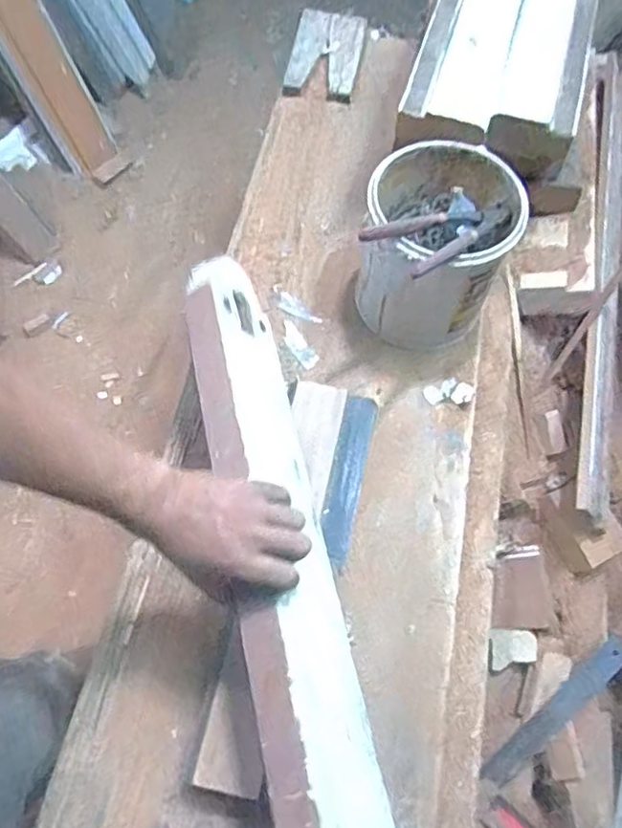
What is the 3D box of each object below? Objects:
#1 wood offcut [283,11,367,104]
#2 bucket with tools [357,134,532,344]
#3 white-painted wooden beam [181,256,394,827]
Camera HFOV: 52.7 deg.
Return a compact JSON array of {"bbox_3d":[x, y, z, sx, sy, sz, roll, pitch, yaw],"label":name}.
[{"bbox_3d":[0.027,-0.618,1.069,0.111,0.025,0.211,10,67,4],"label":"wood offcut"},{"bbox_3d":[0.153,-0.209,0.783,0.165,0.203,0.188,15,67,6],"label":"bucket with tools"},{"bbox_3d":[-0.016,0.166,0.556,0.047,0.125,0.750,-32,59,32],"label":"white-painted wooden beam"}]

